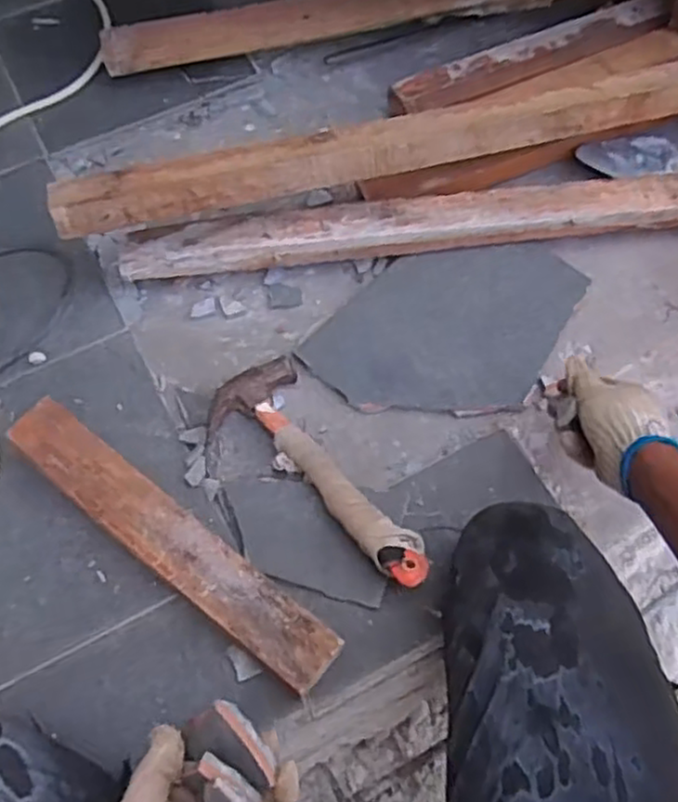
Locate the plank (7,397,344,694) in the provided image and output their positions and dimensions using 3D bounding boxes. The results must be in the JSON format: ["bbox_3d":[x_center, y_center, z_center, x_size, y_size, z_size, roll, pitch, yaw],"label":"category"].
[{"bbox_3d":[-0.165,0.130,0.686,0.386,0.043,0.064,35,69,17],"label":"plank"}]

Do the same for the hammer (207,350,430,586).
[{"bbox_3d":[-0.029,0.078,0.714,0.109,0.070,0.288,-29,66,-13],"label":"hammer"}]

